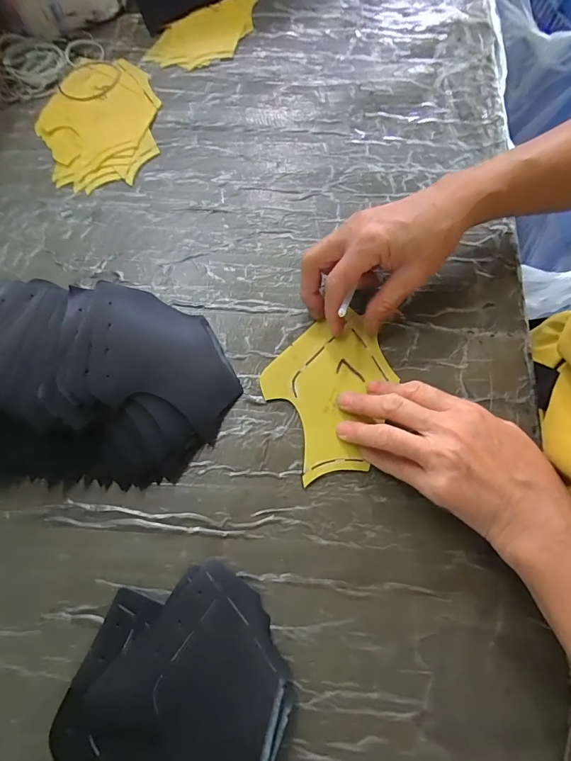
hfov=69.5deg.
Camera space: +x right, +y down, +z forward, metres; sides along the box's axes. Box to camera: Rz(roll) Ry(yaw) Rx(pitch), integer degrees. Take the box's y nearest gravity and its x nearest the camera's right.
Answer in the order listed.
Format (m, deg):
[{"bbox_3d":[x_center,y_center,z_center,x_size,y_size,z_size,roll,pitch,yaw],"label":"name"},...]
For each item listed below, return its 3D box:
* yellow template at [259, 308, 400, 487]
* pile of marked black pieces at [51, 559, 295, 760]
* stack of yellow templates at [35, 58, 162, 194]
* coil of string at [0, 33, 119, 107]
[{"bbox_3d":[0.040,0.010,0.332,0.100,0.004,0.116,-23,72,-6],"label":"yellow template"},{"bbox_3d":[-0.069,0.205,0.264,0.136,0.018,0.154,20,74,7],"label":"pile of marked black pieces"},{"bbox_3d":[-0.190,-0.266,0.422,0.115,0.013,0.159,-3,72,0],"label":"stack of yellow templates"},{"bbox_3d":[-0.243,-0.335,0.437,0.126,0.020,0.094,2,72,2],"label":"coil of string"}]

